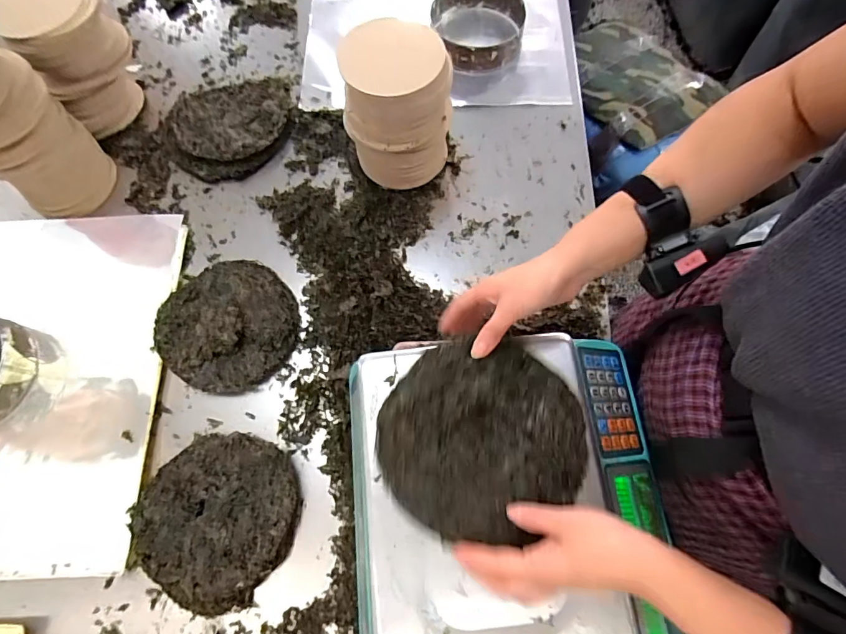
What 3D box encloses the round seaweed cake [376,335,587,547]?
[{"bbox_3d":[0.056,0.113,0.417,0.184,0.039,0.190,0,71,0],"label":"round seaweed cake"}]

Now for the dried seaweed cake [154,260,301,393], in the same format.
[{"bbox_3d":[-0.286,0.008,0.645,0.194,0.036,0.190,35,75,11],"label":"dried seaweed cake"}]

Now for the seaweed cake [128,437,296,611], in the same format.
[{"bbox_3d":[-0.262,0.250,0.561,0.192,0.023,0.199,34,75,11],"label":"seaweed cake"}]

